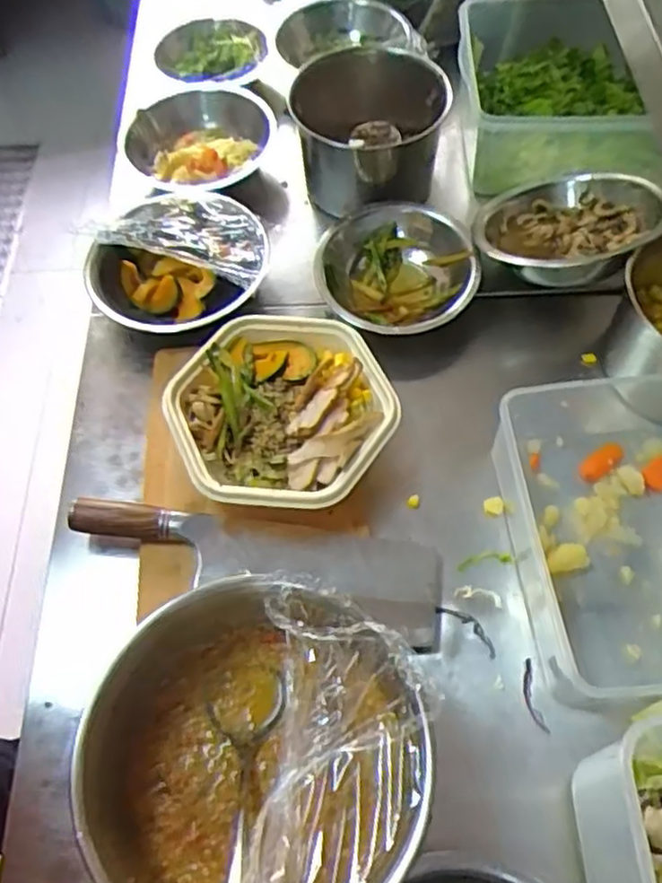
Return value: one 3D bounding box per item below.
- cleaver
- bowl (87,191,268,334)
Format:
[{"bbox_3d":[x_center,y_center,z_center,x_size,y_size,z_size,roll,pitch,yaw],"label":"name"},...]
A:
[{"bbox_3d":[-0.067,0.111,0.607,0.321,0.030,0.088,6,61,5],"label":"cleaver"},{"bbox_3d":[-0.161,-0.179,0.756,0.180,0.067,0.180,-1,61,1],"label":"bowl"}]

